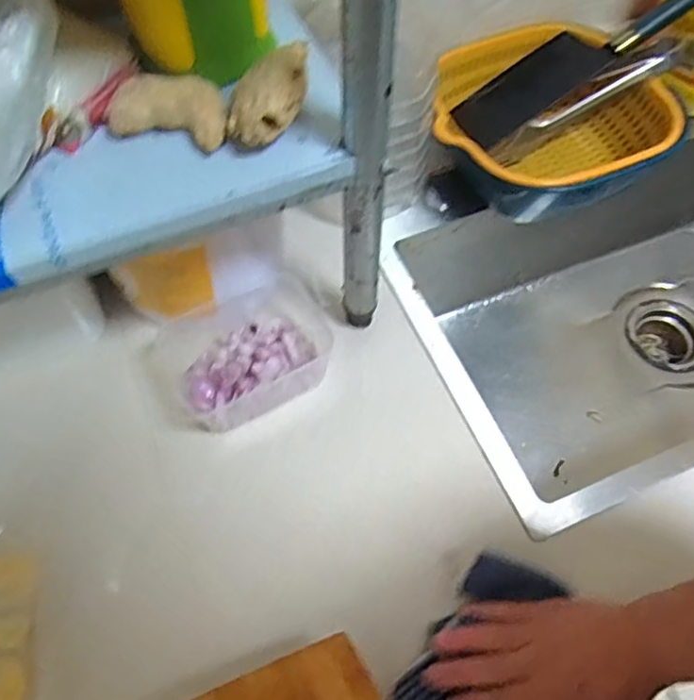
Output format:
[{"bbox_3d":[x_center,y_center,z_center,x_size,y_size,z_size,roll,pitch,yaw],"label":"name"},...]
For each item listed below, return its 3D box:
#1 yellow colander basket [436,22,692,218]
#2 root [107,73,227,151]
[{"bbox_3d":[0.205,-0.233,0.657,0.224,0.099,0.232,-2,62,3],"label":"yellow colander basket"},{"bbox_3d":[-0.119,-0.163,0.406,0.083,0.026,0.040,13,63,10],"label":"root"}]

